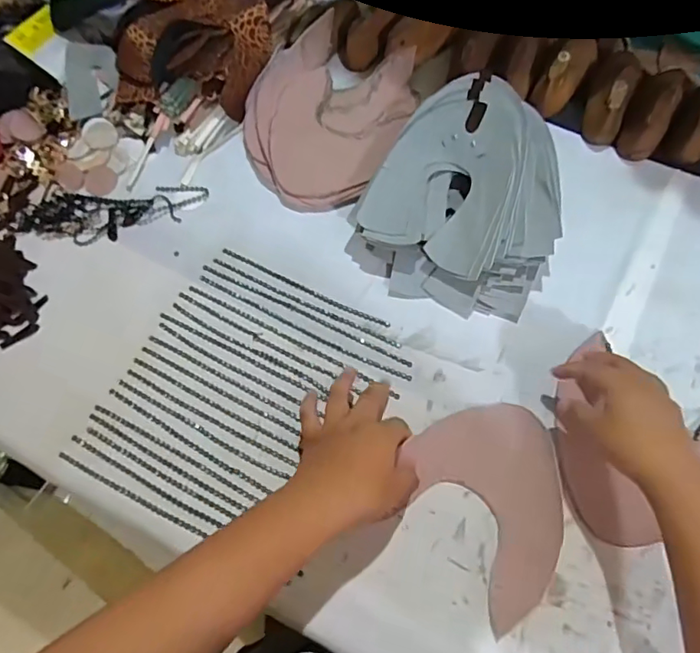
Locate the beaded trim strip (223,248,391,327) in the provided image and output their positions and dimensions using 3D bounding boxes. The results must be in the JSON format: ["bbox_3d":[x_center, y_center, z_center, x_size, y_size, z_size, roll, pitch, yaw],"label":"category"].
[{"bbox_3d":[-0.047,-0.039,0.537,0.190,0.005,0.007,26,70,12],"label":"beaded trim strip"}]

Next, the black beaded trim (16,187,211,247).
[{"bbox_3d":[-0.259,-0.124,0.577,0.199,0.007,0.062,-7,67,-1],"label":"black beaded trim"}]

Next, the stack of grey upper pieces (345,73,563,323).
[{"bbox_3d":[0.120,-0.128,0.527,0.191,0.079,0.215,27,70,13],"label":"stack of grey upper pieces"}]

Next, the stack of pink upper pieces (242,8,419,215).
[{"bbox_3d":[-0.023,-0.239,0.600,0.180,0.040,0.234,19,69,10],"label":"stack of pink upper pieces"}]

